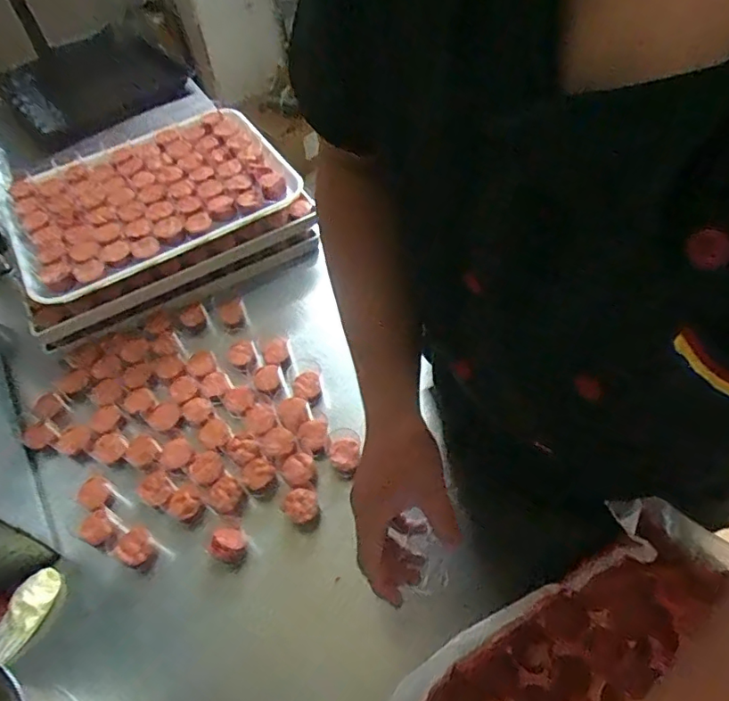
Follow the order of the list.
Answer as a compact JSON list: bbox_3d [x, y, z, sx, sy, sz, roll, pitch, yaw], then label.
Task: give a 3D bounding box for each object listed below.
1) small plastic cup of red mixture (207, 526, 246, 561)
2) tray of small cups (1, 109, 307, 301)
[{"bbox_3d":[-0.159,0.227,0.625,0.042,0.045,0.045,-2,52,3],"label":"small plastic cup of red mixture"},{"bbox_3d":[-0.345,-0.254,0.857,0.415,0.052,0.307,-27,56,-15],"label":"tray of small cups"}]

